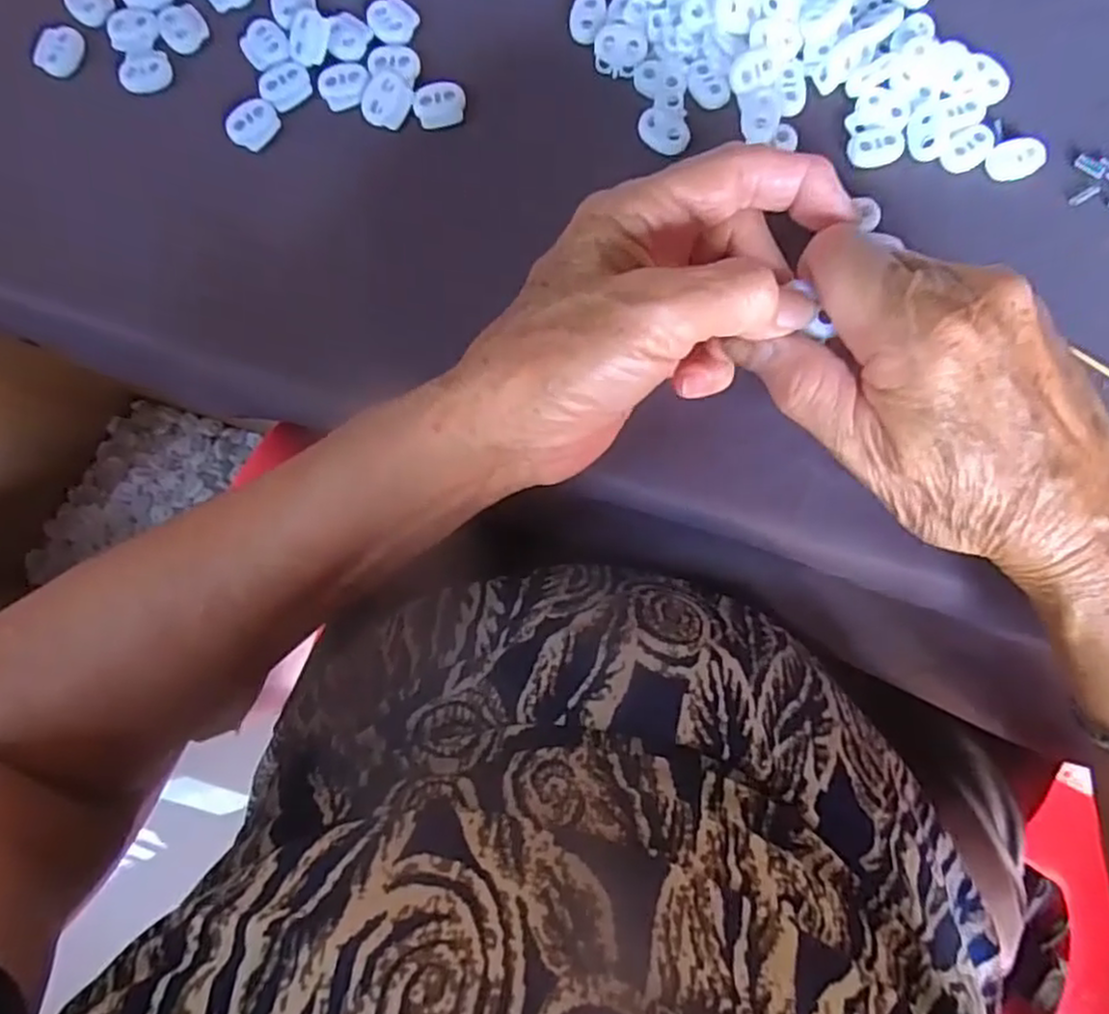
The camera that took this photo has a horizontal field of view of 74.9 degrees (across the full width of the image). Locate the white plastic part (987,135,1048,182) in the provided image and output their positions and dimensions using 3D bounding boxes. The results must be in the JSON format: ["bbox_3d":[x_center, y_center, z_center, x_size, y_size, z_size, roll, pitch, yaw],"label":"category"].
[{"bbox_3d":[0.189,-0.143,0.296,0.022,0.004,0.016,-12,83,1],"label":"white plastic part"}]

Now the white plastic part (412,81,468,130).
[{"bbox_3d":[-0.049,-0.173,0.312,0.022,0.006,0.017,-13,83,1],"label":"white plastic part"}]

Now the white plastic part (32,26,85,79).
[{"bbox_3d":[-0.222,-0.204,0.325,0.014,0.009,0.022,21,85,5],"label":"white plastic part"}]

